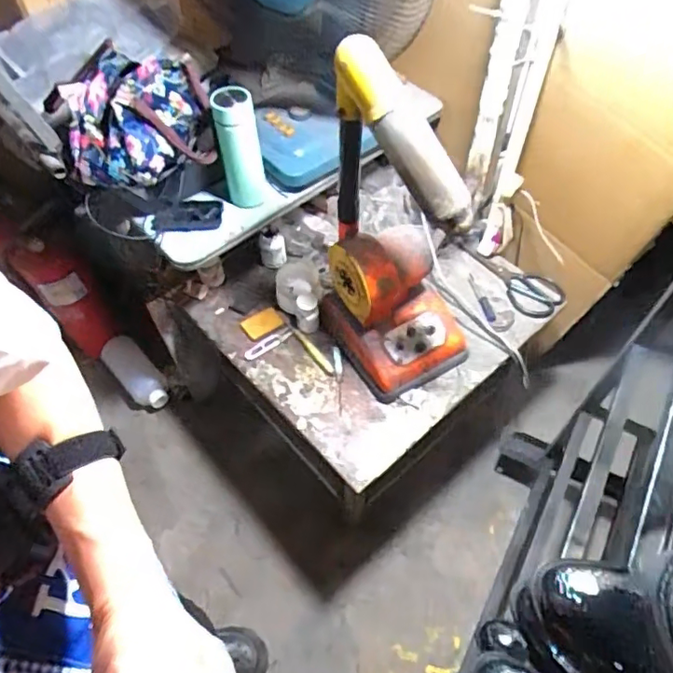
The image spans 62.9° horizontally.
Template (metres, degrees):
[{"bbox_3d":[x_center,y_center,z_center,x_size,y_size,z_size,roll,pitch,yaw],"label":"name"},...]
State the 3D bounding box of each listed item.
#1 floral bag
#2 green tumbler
[{"bbox_3d":[-0.314,-0.354,0.876,0.209,0.120,0.234,-9,56,-4],"label":"floral bag"},{"bbox_3d":[-0.159,-0.304,0.912,0.066,0.195,0.069,-12,56,-6],"label":"green tumbler"}]

